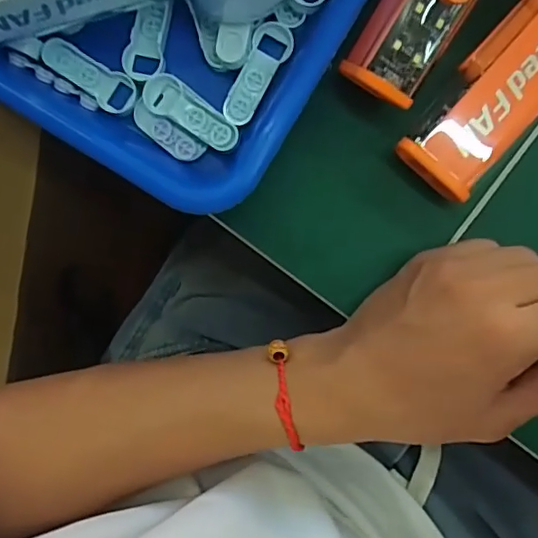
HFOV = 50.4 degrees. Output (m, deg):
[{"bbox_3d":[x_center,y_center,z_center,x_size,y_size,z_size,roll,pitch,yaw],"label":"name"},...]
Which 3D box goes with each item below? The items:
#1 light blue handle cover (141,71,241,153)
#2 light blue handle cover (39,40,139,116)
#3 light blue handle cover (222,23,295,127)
[{"bbox_3d":[-0.035,-0.073,0.268,0.048,0.008,0.018,31,90,2],"label":"light blue handle cover"},{"bbox_3d":[-0.085,-0.091,0.271,0.048,0.007,0.018,31,90,2],"label":"light blue handle cover"},{"bbox_3d":[-0.006,-0.091,0.269,0.017,0.008,0.050,29,90,2],"label":"light blue handle cover"}]

